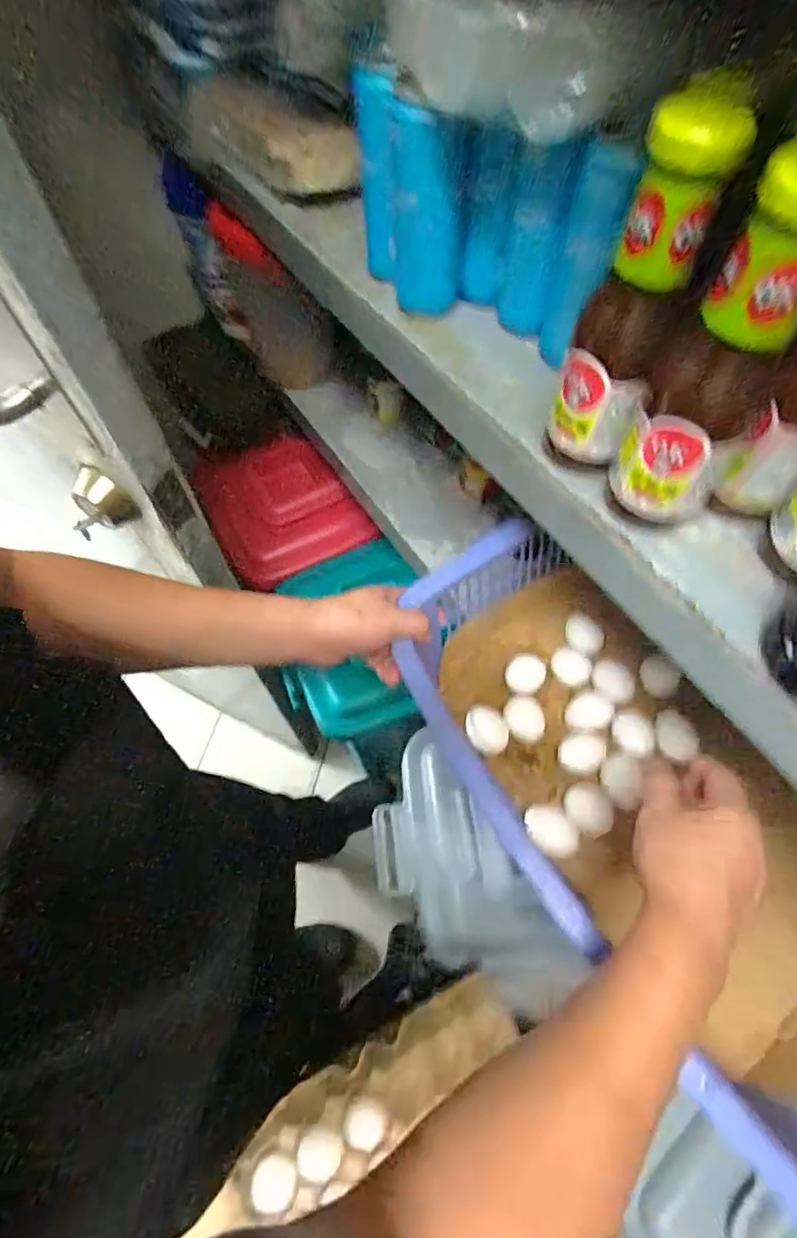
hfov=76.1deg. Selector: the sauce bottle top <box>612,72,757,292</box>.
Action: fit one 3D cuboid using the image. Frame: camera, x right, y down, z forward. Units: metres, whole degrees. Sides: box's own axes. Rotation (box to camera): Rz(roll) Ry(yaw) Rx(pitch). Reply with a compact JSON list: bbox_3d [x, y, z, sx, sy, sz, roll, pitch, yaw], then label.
[{"bbox_3d":[0.131,-0.199,0.241,0.040,0.072,0.042,18,62,10],"label":"sauce bottle top"}]

